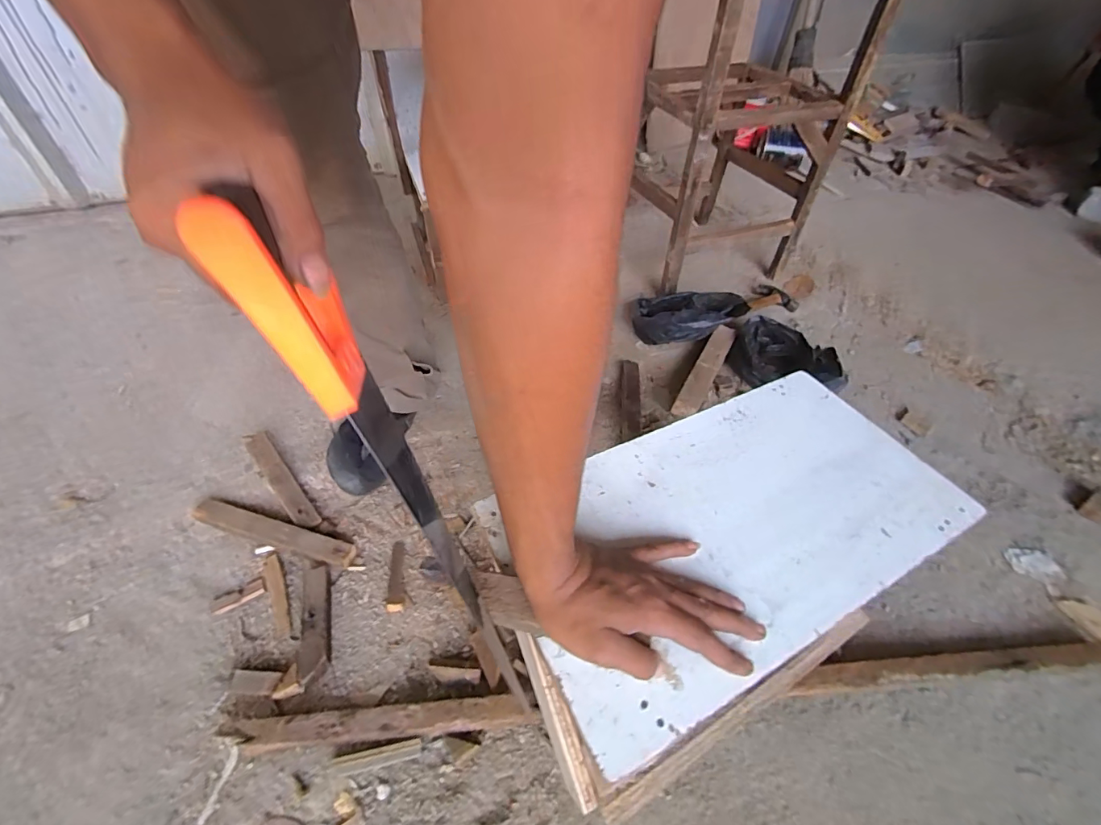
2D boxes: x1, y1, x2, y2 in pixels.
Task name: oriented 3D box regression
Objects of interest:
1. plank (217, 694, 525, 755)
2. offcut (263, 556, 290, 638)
[{"bbox_3d":[-0.189,0.335,0.500,0.306,0.029,0.030,-2,48,-6],"label":"plank"},{"bbox_3d":[-0.351,0.233,0.595,0.021,0.008,0.118,-23,53,-22],"label":"offcut"}]

